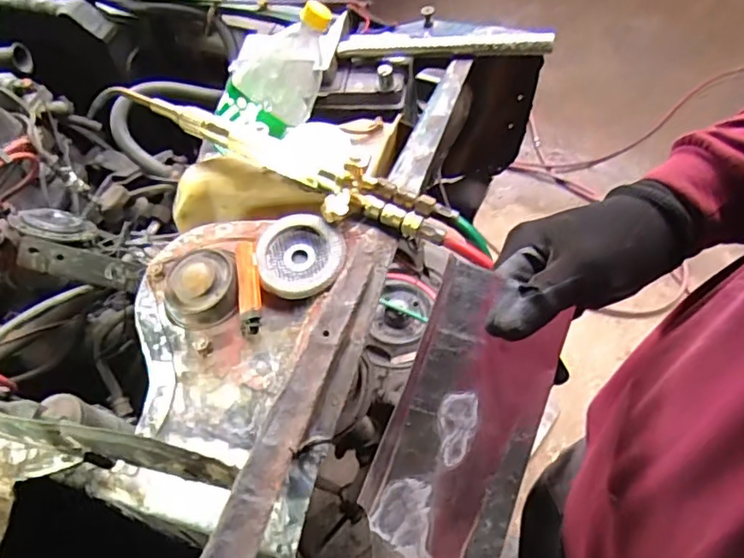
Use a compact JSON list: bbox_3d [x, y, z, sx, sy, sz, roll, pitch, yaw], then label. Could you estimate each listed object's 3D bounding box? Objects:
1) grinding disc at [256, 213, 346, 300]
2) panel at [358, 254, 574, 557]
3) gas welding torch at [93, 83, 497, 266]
[{"bbox_3d":[-0.063,-0.021,0.516,0.075,0.023,0.080,-4,55,2],"label":"grinding disc"},{"bbox_3d":[0.058,0.109,0.380,0.104,0.007,0.220,22,85,-15],"label":"panel"},{"bbox_3d":[-0.083,-0.115,0.556,0.419,0.047,0.074,24,60,20],"label":"gas welding torch"}]

